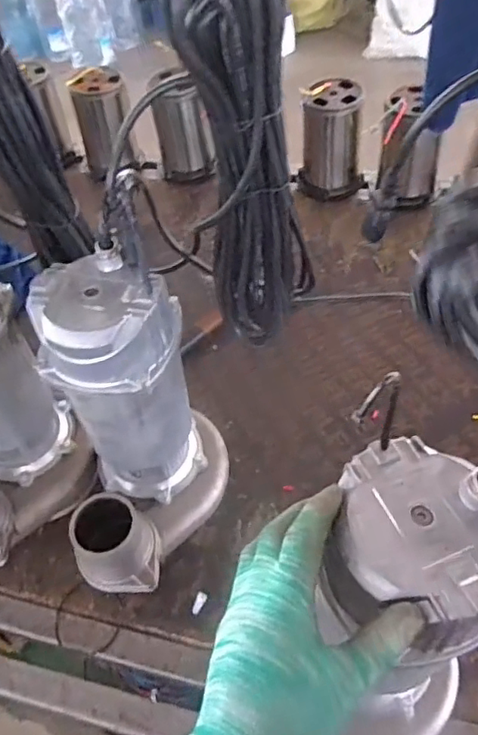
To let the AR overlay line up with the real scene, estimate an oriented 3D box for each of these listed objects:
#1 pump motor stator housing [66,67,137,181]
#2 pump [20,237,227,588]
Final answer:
[{"bbox_3d":[-0.302,-0.538,1.242,0.123,0.204,0.109,-14,52,-6],"label":"pump motor stator housing"},{"bbox_3d":[-0.109,0.076,0.584,0.153,0.319,0.223,-1,52,4],"label":"pump"}]

